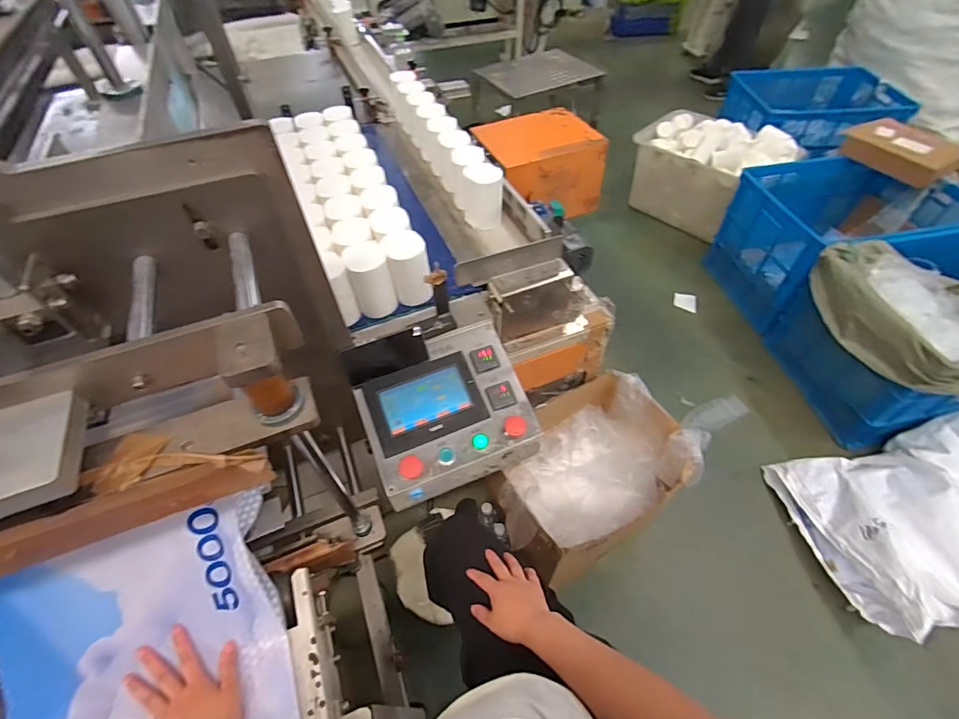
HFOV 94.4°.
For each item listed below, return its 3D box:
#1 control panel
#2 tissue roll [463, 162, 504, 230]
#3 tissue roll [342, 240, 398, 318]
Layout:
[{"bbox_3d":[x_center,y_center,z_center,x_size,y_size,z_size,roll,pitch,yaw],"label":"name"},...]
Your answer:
[{"bbox_3d":[-0.067,0.098,0.855,0.303,0.118,0.253,-20,54,-14],"label":"control panel"},{"bbox_3d":[0.008,-0.402,1.091,0.095,0.144,0.098,0,52,2],"label":"tissue roll"},{"bbox_3d":[-0.227,-0.168,0.926,0.080,0.134,0.090,-17,53,-11],"label":"tissue roll"}]

